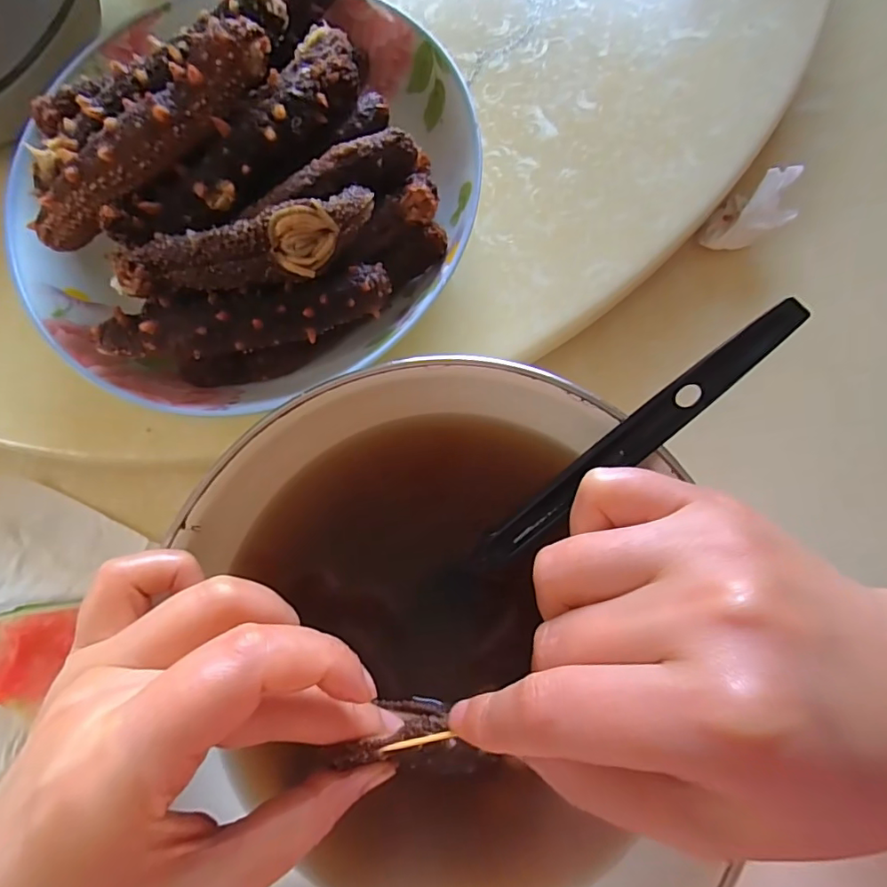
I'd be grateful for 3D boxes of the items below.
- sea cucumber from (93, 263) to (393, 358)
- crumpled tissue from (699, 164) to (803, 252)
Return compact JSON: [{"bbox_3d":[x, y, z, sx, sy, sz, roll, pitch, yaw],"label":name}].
[{"bbox_3d":[-0.074,-0.048,0.193,0.106,0.023,0.023,-10,79,2],"label":"sea cucumber"},{"bbox_3d":[0.152,-0.113,0.252,0.042,0.026,0.028,-42,79,-4],"label":"crumpled tissue"}]

